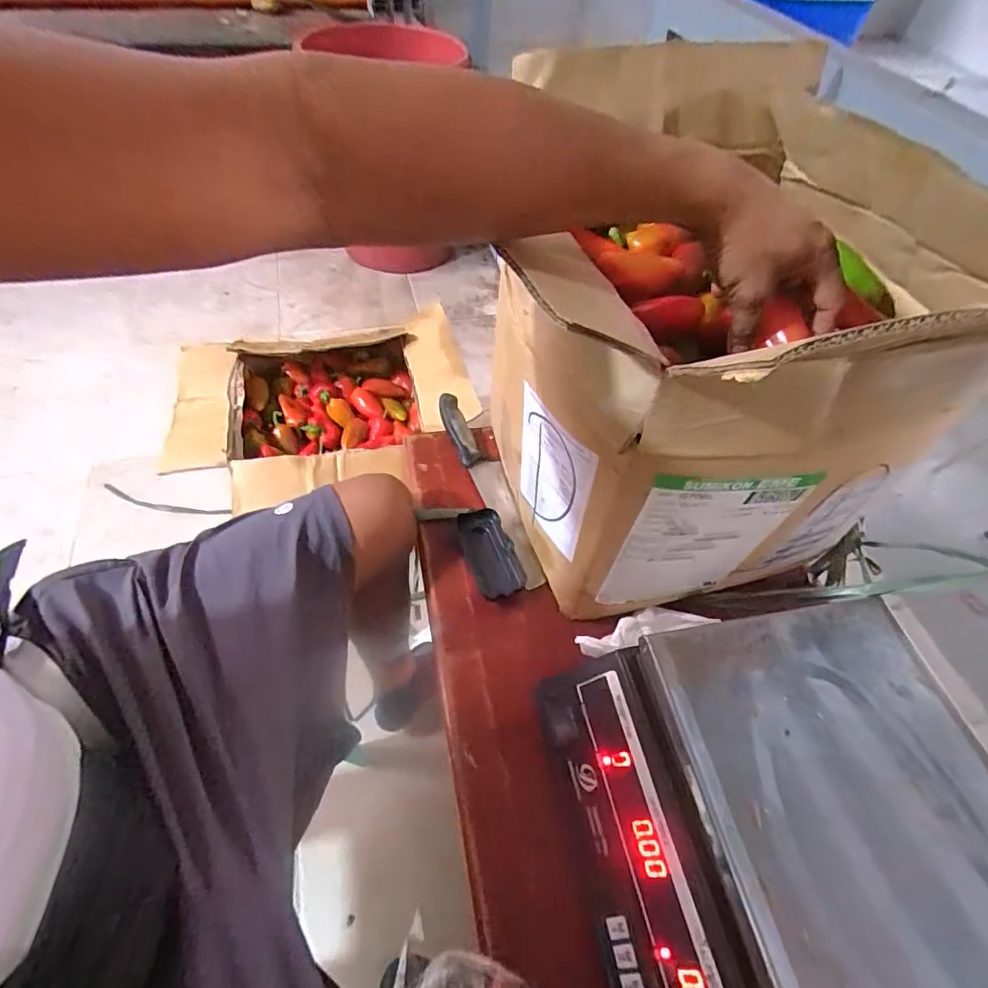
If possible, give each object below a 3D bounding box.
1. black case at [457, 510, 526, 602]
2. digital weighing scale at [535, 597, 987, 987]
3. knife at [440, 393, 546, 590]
[{"bbox_3d":[-0.003,0.071,0.592,0.052,0.035,0.110,-14,56,-13],"label":"black case"},{"bbox_3d":[0.226,0.268,0.385,0.313,0.094,0.337,-6,55,-8],"label":"digital weighing scale"},{"bbox_3d":[-0.004,-0.015,0.652,0.043,0.024,0.291,-17,57,-15],"label":"knife"}]

